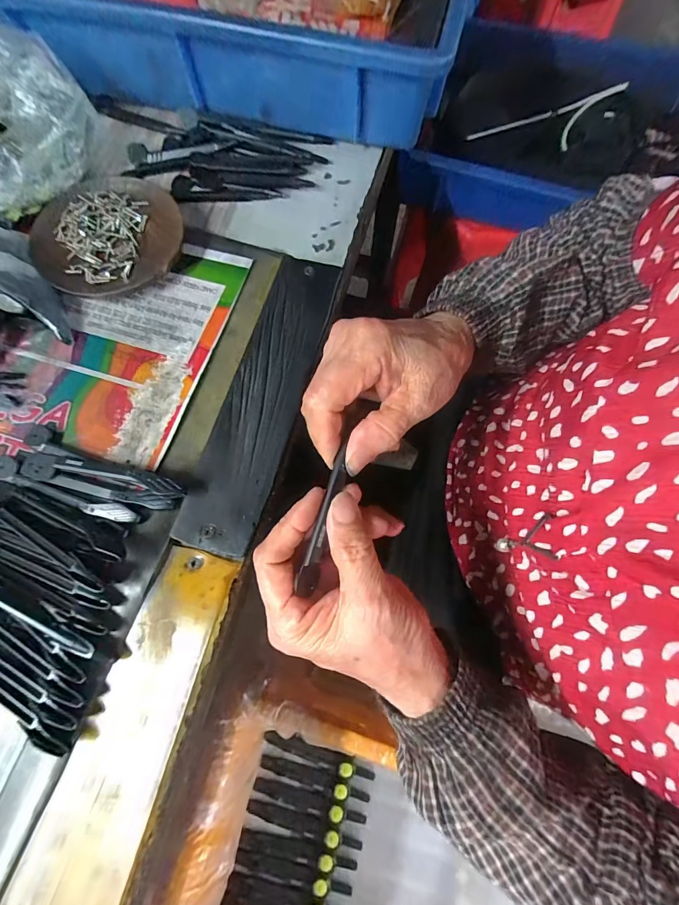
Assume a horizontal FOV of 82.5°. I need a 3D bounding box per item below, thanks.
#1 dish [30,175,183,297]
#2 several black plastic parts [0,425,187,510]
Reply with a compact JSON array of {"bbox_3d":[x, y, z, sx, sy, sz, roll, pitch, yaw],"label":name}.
[{"bbox_3d":[-0.183,-0.173,0.307,0.110,0.013,0.110,1,72,-2],"label":"dish"},{"bbox_3d":[-0.159,0.015,0.244,0.130,0.027,0.037,19,73,6],"label":"several black plastic parts"}]

